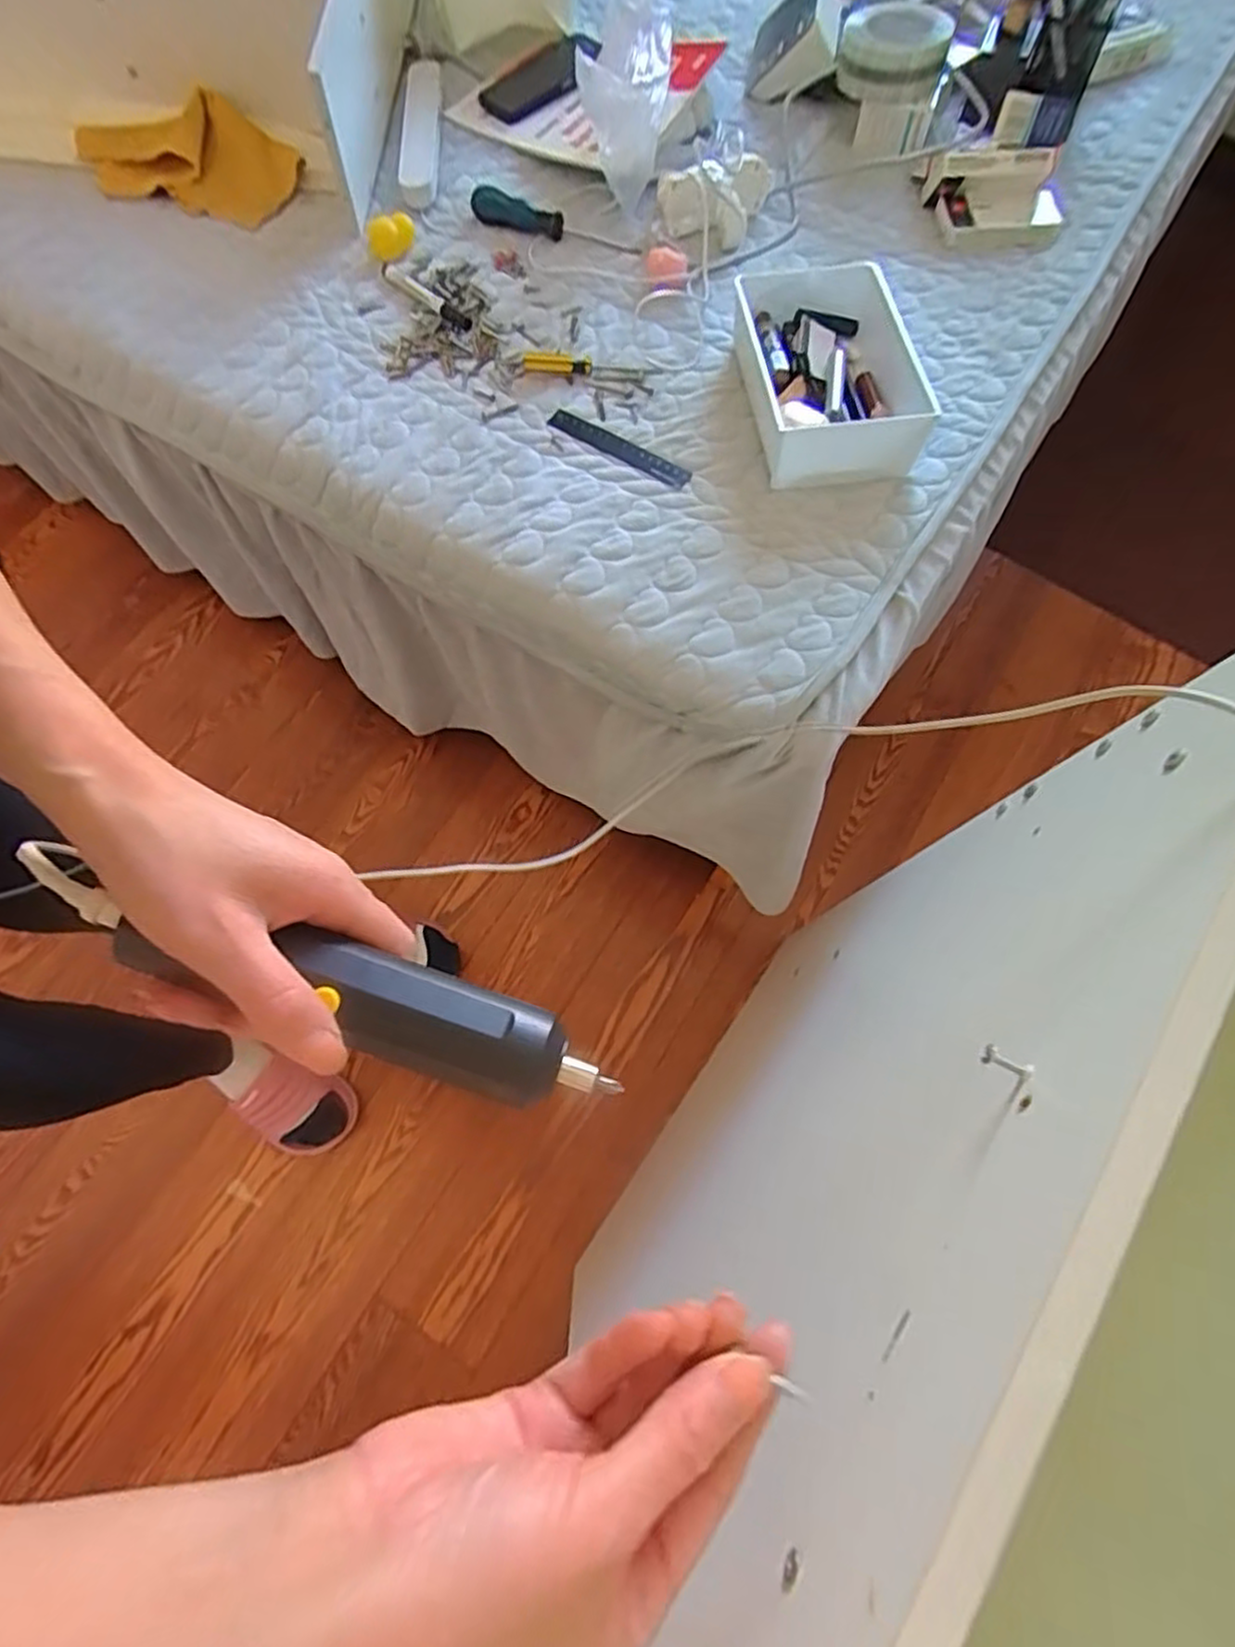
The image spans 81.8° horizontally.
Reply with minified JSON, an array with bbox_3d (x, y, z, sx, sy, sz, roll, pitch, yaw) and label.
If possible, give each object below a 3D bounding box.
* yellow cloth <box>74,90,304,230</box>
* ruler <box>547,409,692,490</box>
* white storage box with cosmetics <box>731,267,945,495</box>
[{"bbox_3d":[-0.487,-0.754,0.810,0.244,0.039,0.137,13,71,2],"label":"yellow cloth"},{"bbox_3d":[0.000,-0.365,0.695,0.157,0.004,0.024,32,81,13],"label":"ruler"},{"bbox_3d":[0.205,-0.437,0.678,0.152,0.065,0.243,-6,72,-4],"label":"white storage box with cosmetics"}]

